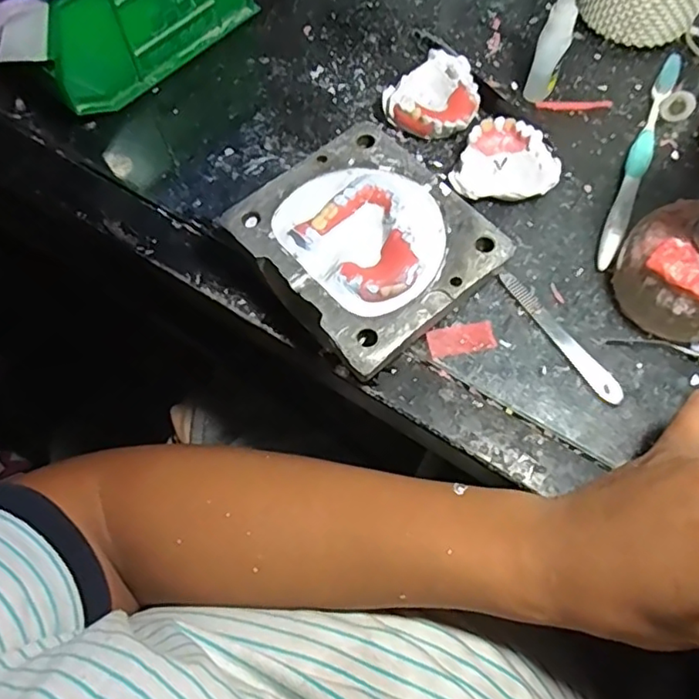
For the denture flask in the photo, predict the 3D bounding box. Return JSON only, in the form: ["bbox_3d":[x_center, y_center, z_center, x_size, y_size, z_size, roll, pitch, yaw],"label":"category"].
[{"bbox_3d":[0.011,-0.057,0.351,0.116,0.043,0.125,-39,72,-15],"label":"denture flask"}]

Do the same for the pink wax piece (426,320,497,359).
[{"bbox_3d":[0.066,-0.006,0.350,0.039,0.004,0.018,-11,67,-4],"label":"pink wax piece"}]

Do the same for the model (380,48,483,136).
[{"bbox_3d":[0.057,-0.175,0.414,0.063,0.027,0.061,6,67,3],"label":"model"}]

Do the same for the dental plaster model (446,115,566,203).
[{"bbox_3d":[0.104,-0.119,0.391,0.062,0.027,0.057,24,69,11],"label":"dental plaster model"}]

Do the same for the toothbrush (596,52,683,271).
[{"bbox_3d":[0.196,-0.129,0.401,0.015,0.015,0.185,22,69,10],"label":"toothbrush"}]

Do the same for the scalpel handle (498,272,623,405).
[{"bbox_3d":[0.125,-0.009,0.351,0.014,0.004,0.099,-32,70,-12],"label":"scalpel handle"}]

